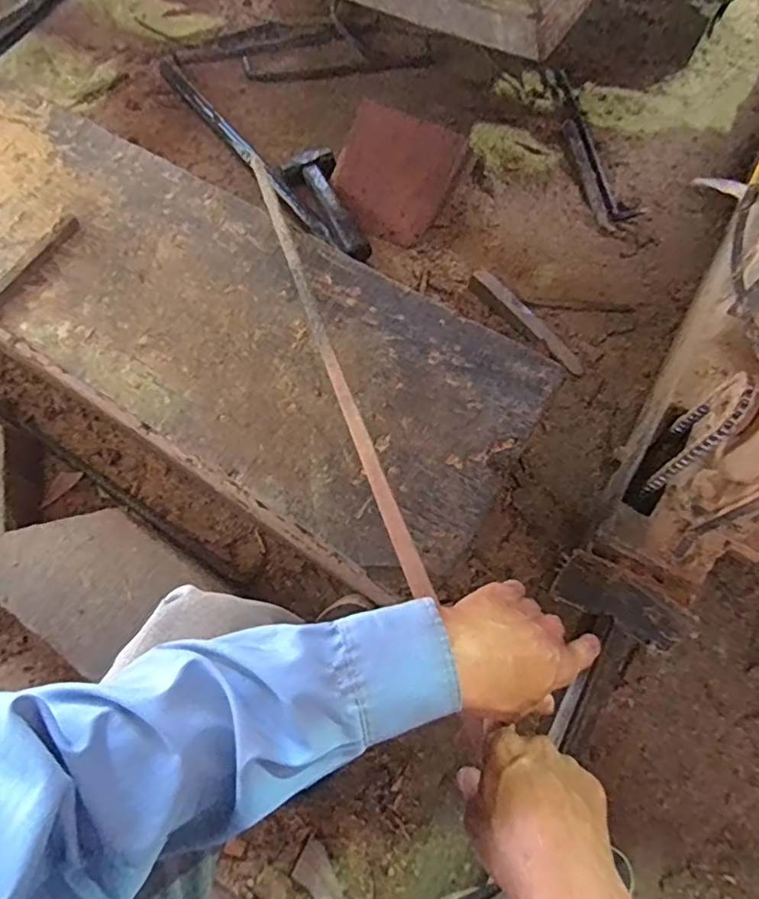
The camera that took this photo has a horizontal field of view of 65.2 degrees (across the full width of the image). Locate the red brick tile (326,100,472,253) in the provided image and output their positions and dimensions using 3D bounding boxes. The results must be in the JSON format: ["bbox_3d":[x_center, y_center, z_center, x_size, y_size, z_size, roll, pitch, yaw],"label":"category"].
[{"bbox_3d":[0.022,-0.509,1.100,0.217,0.054,0.215,29,108,6],"label":"red brick tile"}]

